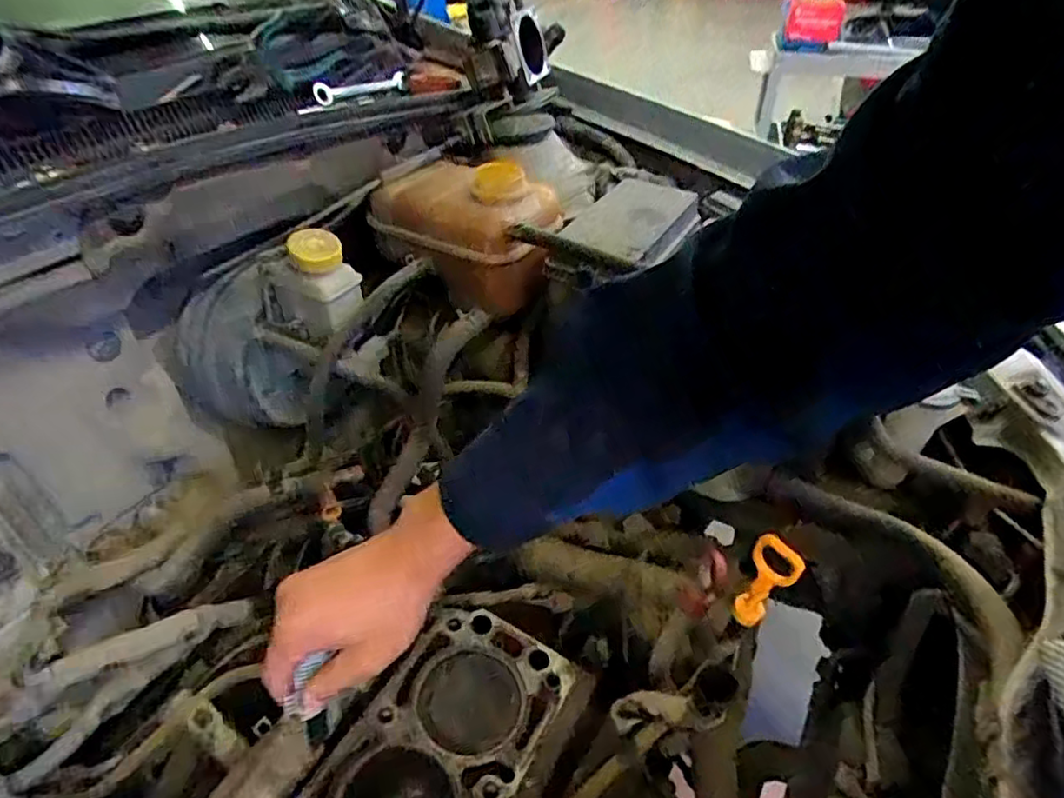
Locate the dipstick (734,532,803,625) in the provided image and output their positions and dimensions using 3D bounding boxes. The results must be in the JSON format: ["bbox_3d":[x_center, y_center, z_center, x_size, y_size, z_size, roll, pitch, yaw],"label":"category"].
[{"bbox_3d":[0.154,0.122,0.419,0.030,0.080,0.013,19,44,22],"label":"dipstick"}]

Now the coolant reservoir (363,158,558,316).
[{"bbox_3d":[-0.062,-0.185,0.707,0.186,0.126,0.145,25,46,27],"label":"coolant reservoir"}]

